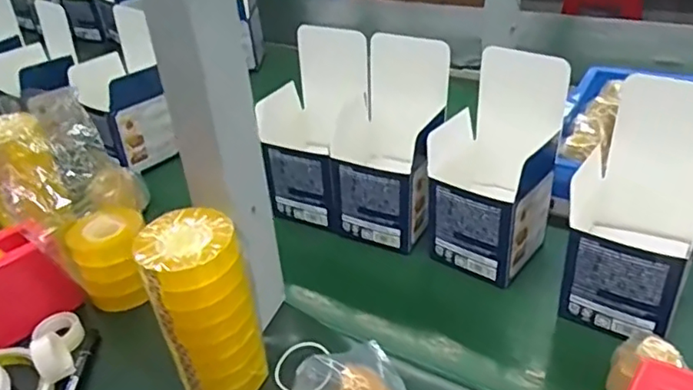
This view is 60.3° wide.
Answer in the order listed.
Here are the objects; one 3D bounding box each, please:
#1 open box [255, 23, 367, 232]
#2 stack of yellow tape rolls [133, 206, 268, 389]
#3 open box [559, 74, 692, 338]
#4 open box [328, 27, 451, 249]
[{"bbox_3d":[-0.030,-0.068,0.607,0.091,0.174,0.095,17,40,29],"label":"open box"},{"bbox_3d":[-0.098,0.082,0.422,0.064,0.138,0.055,-14,35,-13],"label":"stack of yellow tape rolls"},{"bbox_3d":[0.226,0.010,0.460,0.093,0.172,0.096,17,40,29],"label":"open box"},{"bbox_3d":[0.045,-0.052,0.572,0.088,0.176,0.098,12,38,23],"label":"open box"}]

